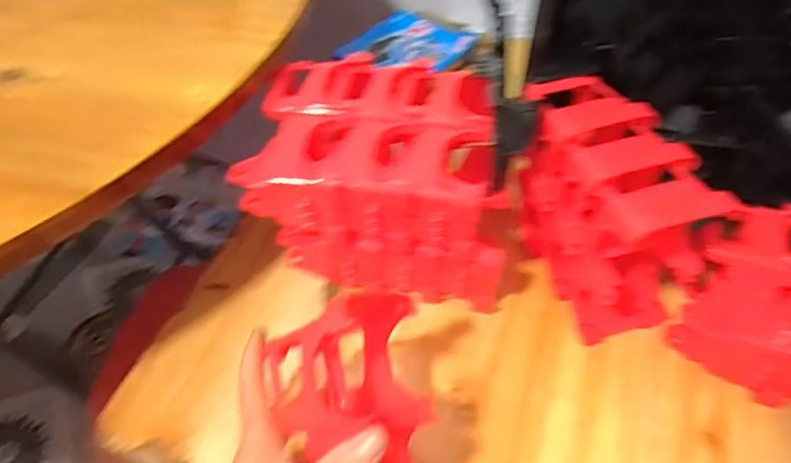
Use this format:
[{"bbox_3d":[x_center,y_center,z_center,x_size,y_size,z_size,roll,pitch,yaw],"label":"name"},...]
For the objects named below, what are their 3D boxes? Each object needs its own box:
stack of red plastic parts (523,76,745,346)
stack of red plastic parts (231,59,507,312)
[{"bbox_3d":[0.168,-0.028,0.456,0.087,0.148,0.181,-13,52,-9],"label":"stack of red plastic parts"},{"bbox_3d":[-0.011,-0.046,0.470,0.205,0.134,0.148,6,51,7],"label":"stack of red plastic parts"}]

